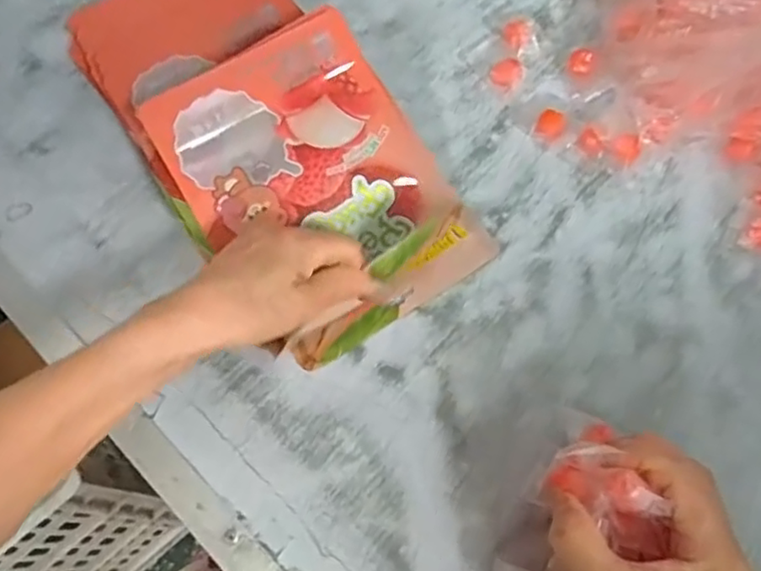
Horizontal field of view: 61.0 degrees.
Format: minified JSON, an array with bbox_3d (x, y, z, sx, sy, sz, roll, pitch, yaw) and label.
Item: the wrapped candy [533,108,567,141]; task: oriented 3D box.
[{"bbox_3d":[0.124,-0.117,0.472,0.020,0.012,0.021,-1,67,3],"label":"wrapped candy"}]

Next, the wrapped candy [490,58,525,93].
[{"bbox_3d":[0.097,-0.161,0.493,0.019,0.015,0.023,-42,71,-14],"label":"wrapped candy"}]

